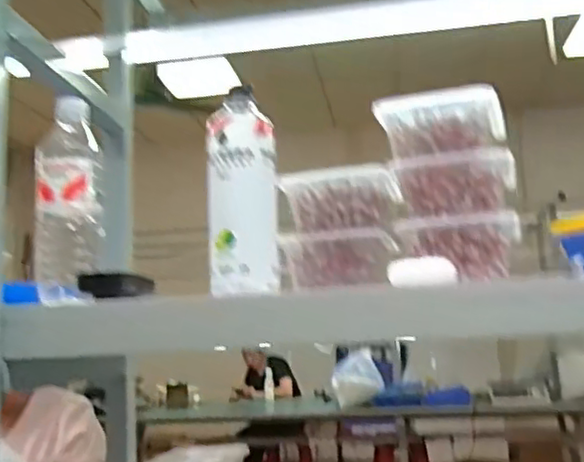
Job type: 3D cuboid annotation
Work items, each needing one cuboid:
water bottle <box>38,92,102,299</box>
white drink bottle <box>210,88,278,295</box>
[{"bbox_3d":[-0.241,-0.031,0.720,0.065,0.214,0.061,0,-10,-16],"label":"water bottle"},{"bbox_3d":[-0.047,-0.043,0.657,0.064,0.207,0.056,-2,-9,-6],"label":"white drink bottle"}]

